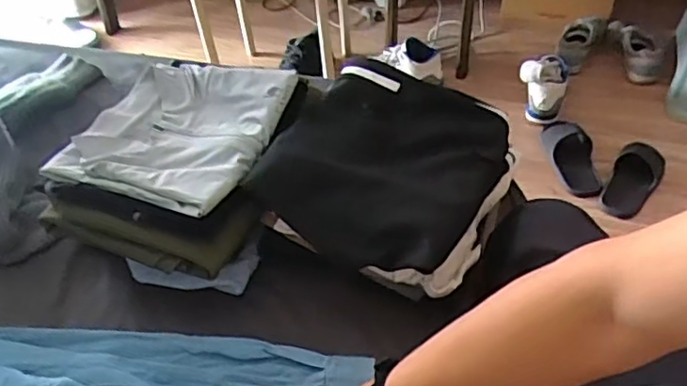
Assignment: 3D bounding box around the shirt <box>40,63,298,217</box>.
[{"bbox_3d":[-0.215,-0.088,0.799,0.248,0.040,0.249,15,48,19],"label":"shirt"}]

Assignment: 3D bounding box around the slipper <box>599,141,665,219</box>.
[{"bbox_3d":[0.684,-0.044,1.446,0.106,0.053,0.249,24,51,27],"label":"slipper"}]

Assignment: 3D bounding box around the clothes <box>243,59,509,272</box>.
[{"bbox_3d":[0.045,-0.045,0.743,0.257,0.043,0.282,20,50,24],"label":"clothes"}]

